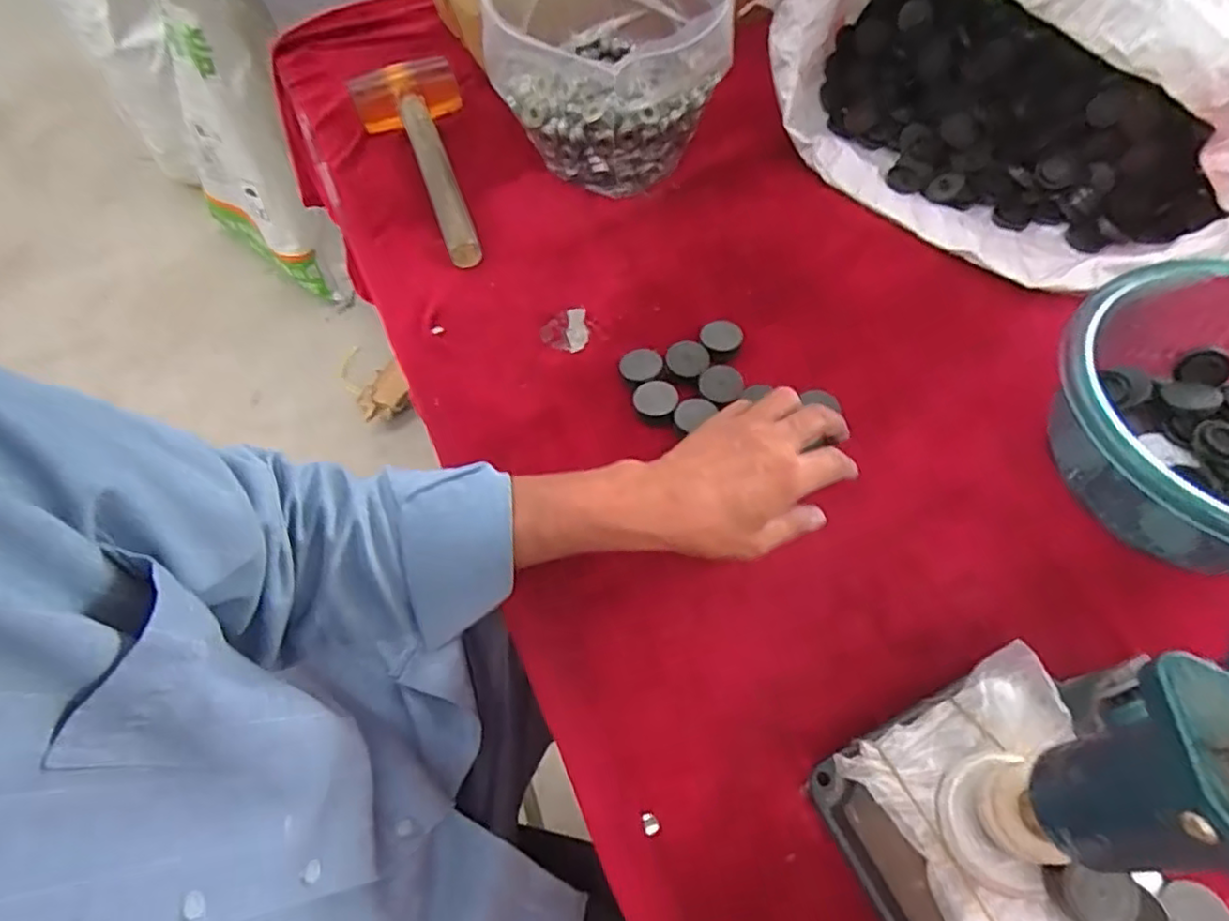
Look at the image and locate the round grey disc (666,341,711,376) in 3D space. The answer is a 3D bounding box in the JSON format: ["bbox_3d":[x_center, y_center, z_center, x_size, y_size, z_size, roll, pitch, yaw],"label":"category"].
[{"bbox_3d":[0.057,-0.079,0.505,0.033,0.007,0.033,-2,57,3],"label":"round grey disc"}]

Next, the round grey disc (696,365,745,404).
[{"bbox_3d":[0.081,-0.058,0.491,0.031,0.005,0.032,-2,57,3],"label":"round grey disc"}]

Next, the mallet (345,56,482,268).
[{"bbox_3d":[-0.178,-0.297,0.639,0.103,0.054,0.275,-20,58,-9],"label":"mallet"}]

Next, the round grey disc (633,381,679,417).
[{"bbox_3d":[0.031,-0.045,0.492,0.032,0.010,0.029,-13,58,-4],"label":"round grey disc"}]

